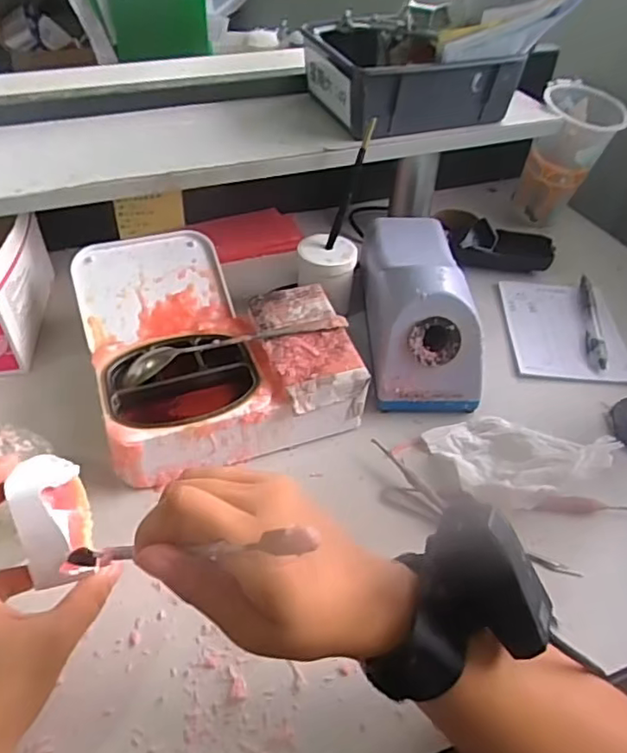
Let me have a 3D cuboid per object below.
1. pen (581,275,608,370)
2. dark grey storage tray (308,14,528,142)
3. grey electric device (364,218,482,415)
[{"bbox_3d":[0.276,-0.056,0.589,0.016,0.014,0.141,10,44,8],"label":"pen"},{"bbox_3d":[0.093,-0.306,0.590,0.173,0.077,0.156,-14,46,-16],"label":"dark grey storage tray"},{"bbox_3d":[0.092,-0.076,0.541,0.089,0.098,0.210,0,44,-2],"label":"grey electric device"}]

